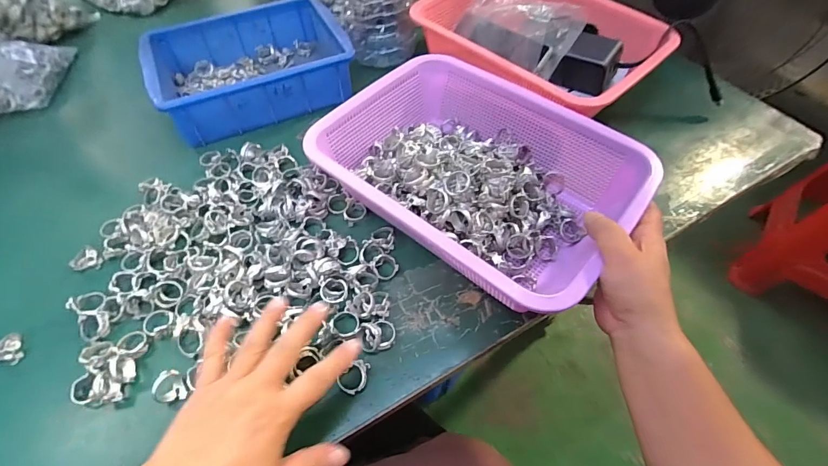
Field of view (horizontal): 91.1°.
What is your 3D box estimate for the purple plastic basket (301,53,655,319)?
[{"bbox_3d":[0.063,-0.064,0.419,0.294,0.080,0.212,36,63,20],"label":"purple plastic basket"}]

